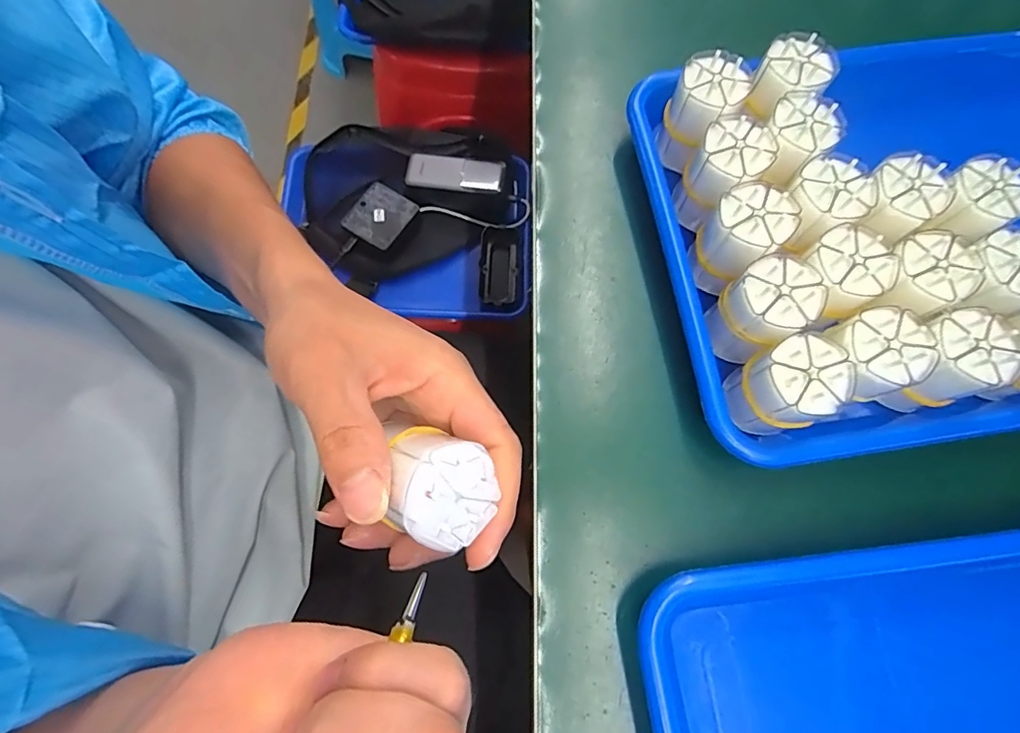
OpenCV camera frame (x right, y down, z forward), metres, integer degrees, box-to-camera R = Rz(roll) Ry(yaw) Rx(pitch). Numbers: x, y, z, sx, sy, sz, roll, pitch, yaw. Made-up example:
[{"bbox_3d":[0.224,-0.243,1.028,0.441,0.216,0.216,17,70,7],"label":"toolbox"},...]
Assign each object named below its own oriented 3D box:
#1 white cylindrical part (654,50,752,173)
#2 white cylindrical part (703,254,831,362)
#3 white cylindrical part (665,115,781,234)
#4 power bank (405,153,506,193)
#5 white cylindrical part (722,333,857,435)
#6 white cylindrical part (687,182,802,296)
[{"bbox_3d":[0.109,-0.147,0.296,0.035,0.053,0.038,1,73,-2],"label":"white cylindrical part"},{"bbox_3d":[0.128,-0.028,0.260,0.036,0.051,0.037,1,73,-2],"label":"white cylindrical part"},{"bbox_3d":[0.115,-0.103,0.282,0.036,0.048,0.045,30,75,7],"label":"white cylindrical part"},{"bbox_3d":[-0.071,-0.253,0.660,0.127,0.013,0.043,5,73,0],"label":"power bank"},{"bbox_3d":[0.131,0.011,0.247,0.041,0.050,0.038,1,73,-2],"label":"white cylindrical part"},{"bbox_3d":[0.120,-0.067,0.272,0.036,0.051,0.040,39,76,9],"label":"white cylindrical part"}]

